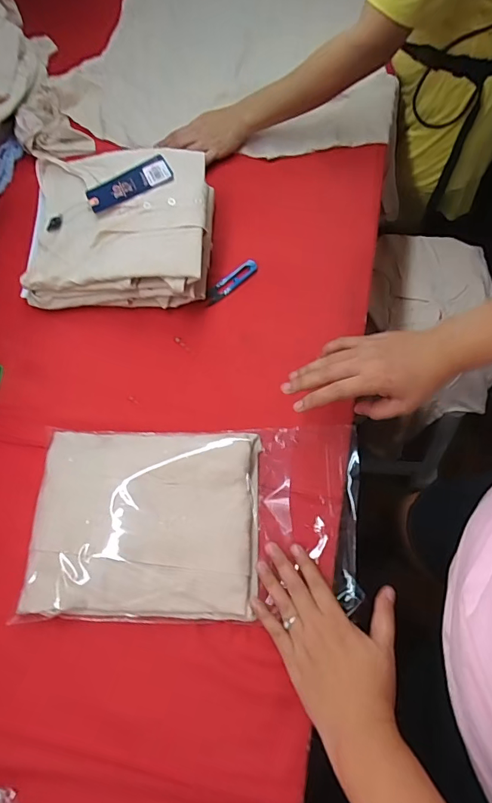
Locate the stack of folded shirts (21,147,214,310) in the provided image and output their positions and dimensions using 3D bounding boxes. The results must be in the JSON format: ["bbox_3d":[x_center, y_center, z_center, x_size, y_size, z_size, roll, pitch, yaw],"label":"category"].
[{"bbox_3d":[-0.178,-0.248,0.633,0.253,0.100,0.213,1,67,2],"label":"stack of folded shirts"}]

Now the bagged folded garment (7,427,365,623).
[{"bbox_3d":[-0.056,0.132,0.502,0.371,0.042,0.210,0,67,1],"label":"bagged folded garment"}]

